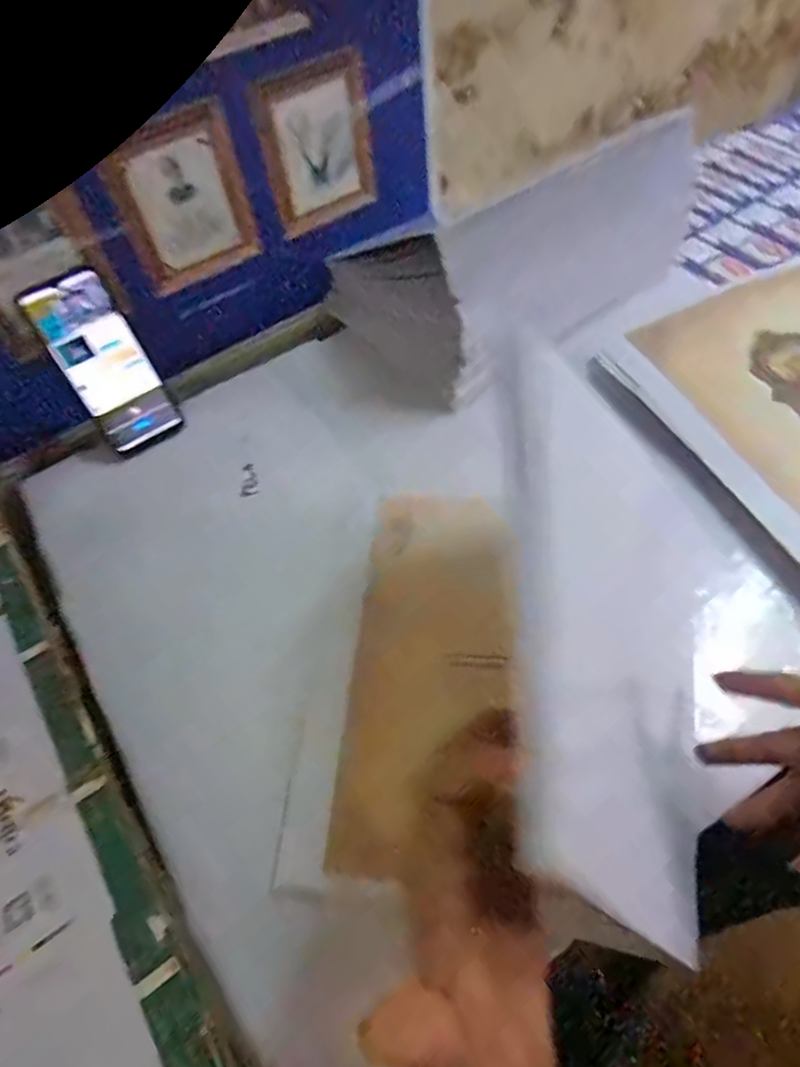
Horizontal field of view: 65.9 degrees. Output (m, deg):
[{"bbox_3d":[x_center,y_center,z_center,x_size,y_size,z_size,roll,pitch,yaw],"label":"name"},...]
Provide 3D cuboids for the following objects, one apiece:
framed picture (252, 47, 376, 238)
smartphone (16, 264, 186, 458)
[{"bbox_3d":[-0.080,-0.387,0.618,0.114,0.141,0.010,-27,56,-12],"label":"framed picture"},{"bbox_3d":[-0.280,-0.160,0.592,0.075,0.168,0.013,-34,32,-19],"label":"smartphone"}]

